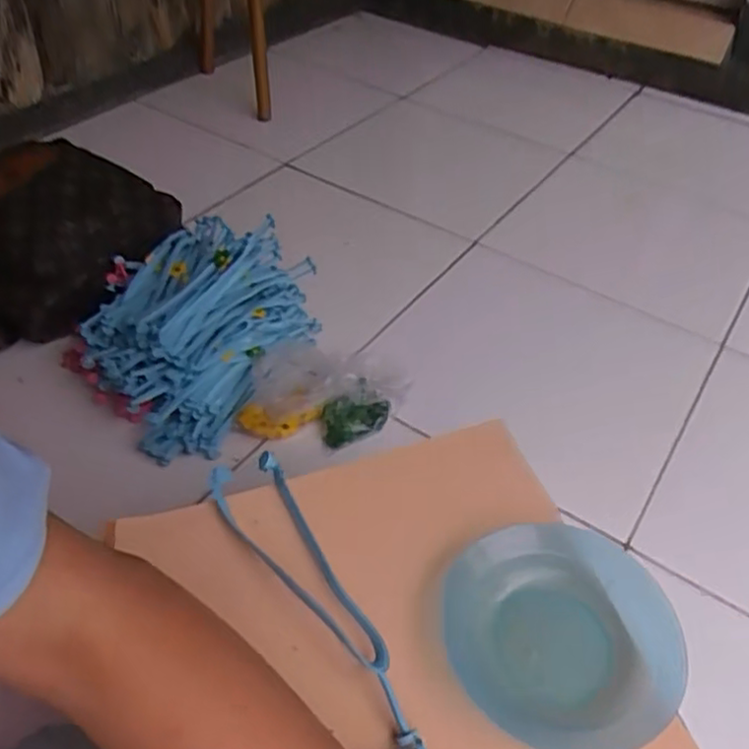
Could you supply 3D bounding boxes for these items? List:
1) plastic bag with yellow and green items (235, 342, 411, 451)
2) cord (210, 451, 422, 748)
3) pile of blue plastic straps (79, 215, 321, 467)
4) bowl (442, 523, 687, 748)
[{"bbox_3d":[-0.058,0.022,0.810,0.189,0.058,0.114,8,45,3],"label":"plastic bag with yellow and green items"},{"bbox_3d":[-0.103,0.145,0.378,0.196,0.014,0.207,-13,48,-17],"label":"cord"},{"bbox_3d":[-0.221,-0.060,0.820,0.212,0.146,0.255,28,49,21],"label":"pile of blue plastic straps"},{"bbox_3d":[0.106,0.149,0.391,0.122,0.031,0.127,-2,45,-6],"label":"bowl"}]

